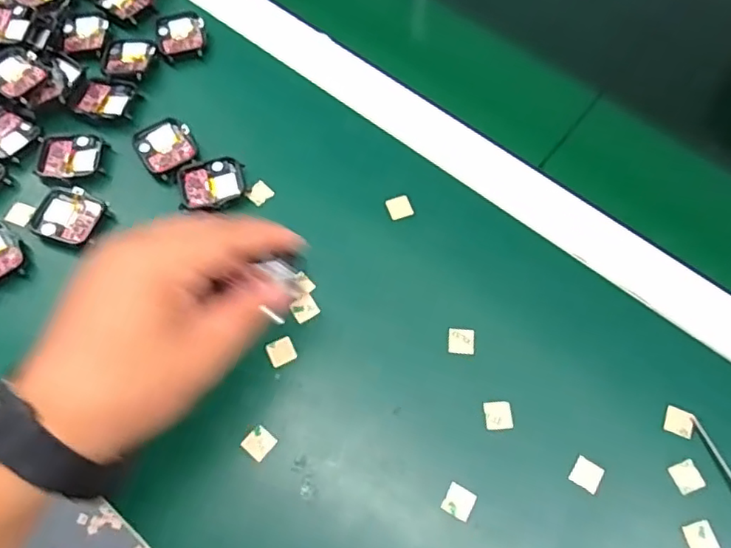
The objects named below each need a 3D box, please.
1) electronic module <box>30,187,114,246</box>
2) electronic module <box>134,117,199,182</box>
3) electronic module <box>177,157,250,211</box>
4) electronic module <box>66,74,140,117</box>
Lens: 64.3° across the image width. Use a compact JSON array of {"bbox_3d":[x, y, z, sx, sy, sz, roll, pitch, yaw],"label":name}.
[{"bbox_3d":[-0.196,-0.038,0.387,0.045,0.009,0.038,17,69,8],"label":"electronic module"},{"bbox_3d":[-0.141,-0.090,0.412,0.038,0.008,0.044,-30,70,-11],"label":"electronic module"},{"bbox_3d":[-0.105,-0.062,0.401,0.047,0.007,0.040,-21,69,-7],"label":"electronic module"},{"bbox_3d":[-0.191,-0.129,0.426,0.044,0.007,0.037,14,68,7],"label":"electronic module"}]

